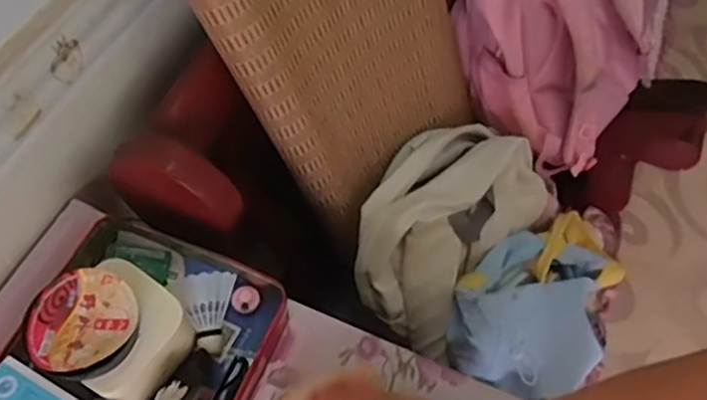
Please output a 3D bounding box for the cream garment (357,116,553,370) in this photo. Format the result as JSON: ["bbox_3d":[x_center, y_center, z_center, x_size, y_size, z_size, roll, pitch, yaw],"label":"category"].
[{"bbox_3d":[0.131,0.031,0.927,0.200,0.153,0.311,31,62,16],"label":"cream garment"}]

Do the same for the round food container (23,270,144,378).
[{"bbox_3d":[-0.233,0.104,0.547,0.091,0.018,0.093,1,58,-2],"label":"round food container"}]

